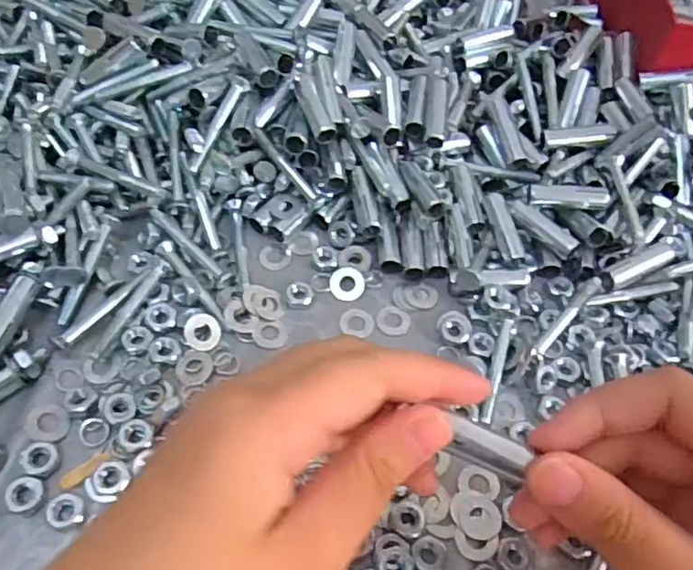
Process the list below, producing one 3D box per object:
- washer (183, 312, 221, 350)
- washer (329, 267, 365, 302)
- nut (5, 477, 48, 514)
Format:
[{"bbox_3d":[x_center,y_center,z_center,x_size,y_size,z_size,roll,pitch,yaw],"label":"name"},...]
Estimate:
[{"bbox_3d":[-0.065,0.021,0.274,0.016,0.004,0.016,10,72,-31],"label":"washer"},{"bbox_3d":[0.000,-0.001,0.299,0.017,0.004,0.018,2,55,-3],"label":"washer"},{"bbox_3d":[-0.121,0.080,0.231,0.013,0.006,0.013,2,55,-3],"label":"nut"}]

